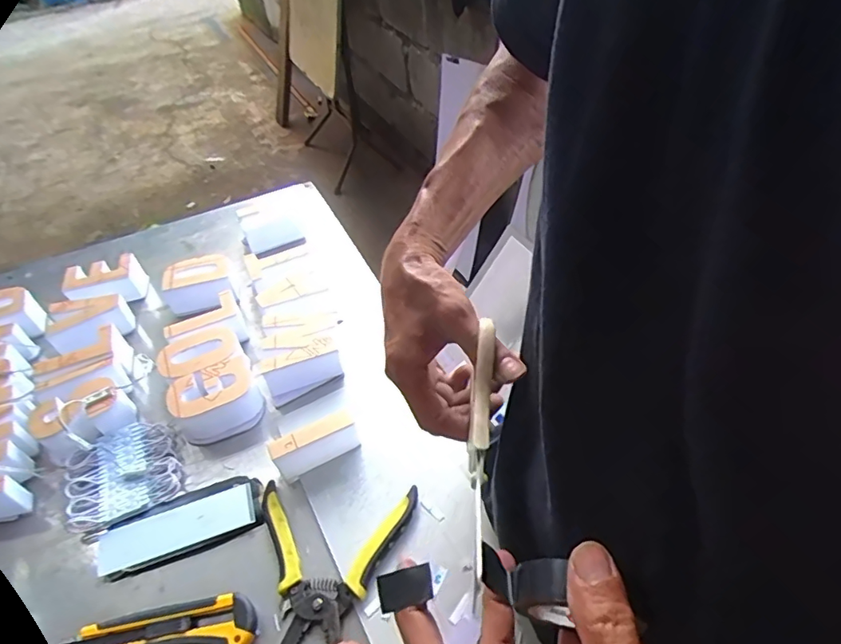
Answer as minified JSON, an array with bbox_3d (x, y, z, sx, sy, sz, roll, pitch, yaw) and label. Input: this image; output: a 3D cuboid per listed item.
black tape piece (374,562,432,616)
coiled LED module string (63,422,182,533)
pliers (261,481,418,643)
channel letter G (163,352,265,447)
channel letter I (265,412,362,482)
[{"bbox_3d":[-0.008,0.135,0.270,0.028,0.004,0.017,-19,54,3],"label":"black tape piece"},{"bbox_3d":[-0.292,0.150,0.525,0.099,0.019,0.096,-23,48,-15],"label":"coiled LED module string"},{"bbox_3d":[-0.083,0.210,0.446,0.140,0.015,0.145,2,46,8],"label":"pliers"},{"bbox_3d":[-0.213,0.086,0.559,0.085,0.049,0.062,-27,49,-19],"label":"channel letter G"},{"bbox_3d":[-0.100,0.120,0.512,0.079,0.048,0.019,-24,48,-16],"label":"channel letter I"}]

